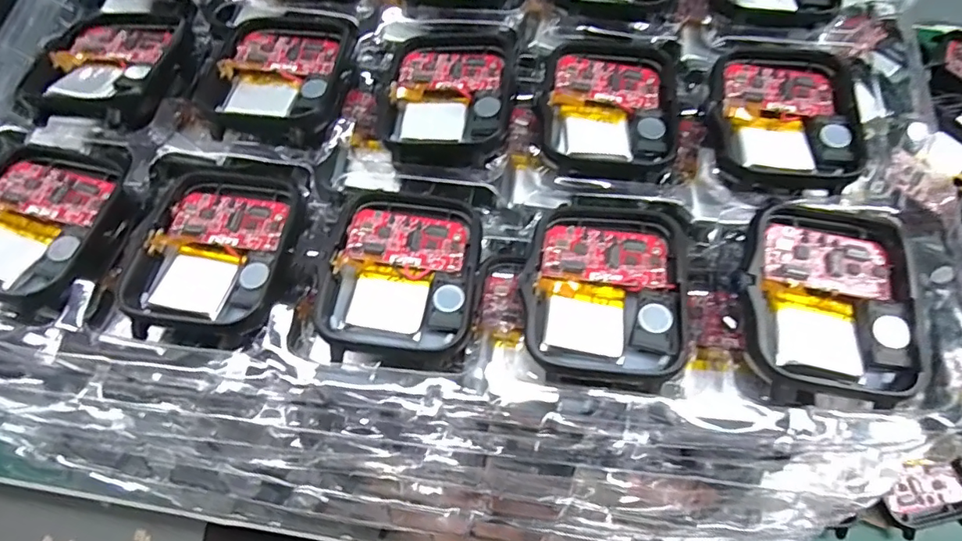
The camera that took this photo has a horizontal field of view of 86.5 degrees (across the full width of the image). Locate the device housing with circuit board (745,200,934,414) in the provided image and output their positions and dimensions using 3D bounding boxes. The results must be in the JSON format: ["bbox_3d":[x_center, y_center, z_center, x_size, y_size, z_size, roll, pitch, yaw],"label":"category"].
[{"bbox_3d":[0.080,0.007,0.117,0.039,0.007,0.047,4,68,2],"label":"device housing with circuit board"}]

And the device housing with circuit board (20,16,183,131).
[{"bbox_3d":[-0.110,-0.061,0.150,0.038,0.008,0.043,9,68,3],"label":"device housing with circuit board"}]

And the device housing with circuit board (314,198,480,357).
[{"bbox_3d":[-0.019,0.000,0.128,0.036,0.007,0.042,6,68,3],"label":"device housing with circuit board"}]

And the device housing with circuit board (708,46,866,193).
[{"bbox_3d":[0.083,-0.043,0.141,0.037,0.005,0.046,7,68,3],"label":"device housing with circuit board"}]

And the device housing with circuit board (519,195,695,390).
[{"bbox_3d":[0.031,0.003,0.124,0.038,0.007,0.049,8,68,3],"label":"device housing with circuit board"}]

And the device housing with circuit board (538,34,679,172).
[{"bbox_3d":[0.037,-0.048,0.146,0.037,0.004,0.044,8,68,3],"label":"device housing with circuit board"}]

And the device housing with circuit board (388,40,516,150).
[{"bbox_3d":[-0.009,-0.053,0.149,0.035,0.007,0.042,5,68,2],"label":"device housing with circuit board"}]

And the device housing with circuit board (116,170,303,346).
[{"bbox_3d":[-0.068,-0.005,0.130,0.039,0.006,0.045,4,68,2],"label":"device housing with circuit board"}]

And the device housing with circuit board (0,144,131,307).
[{"bbox_3d":[-0.114,-0.013,0.133,0.041,0.009,0.043,13,69,5],"label":"device housing with circuit board"}]

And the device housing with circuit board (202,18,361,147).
[{"bbox_3d":[-0.058,-0.058,0.149,0.039,0.007,0.047,9,68,4],"label":"device housing with circuit board"}]

